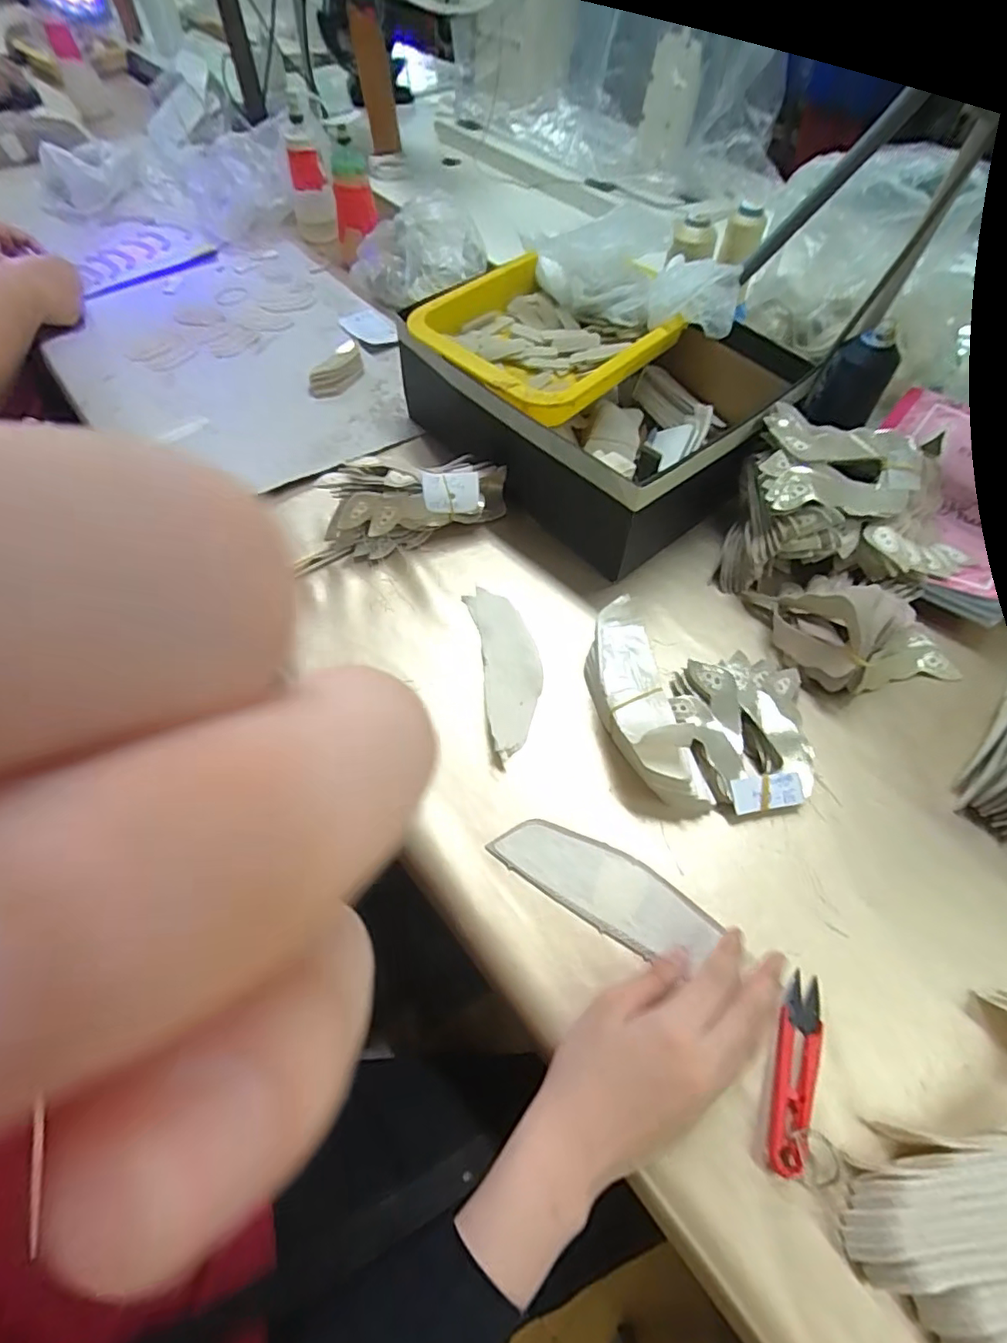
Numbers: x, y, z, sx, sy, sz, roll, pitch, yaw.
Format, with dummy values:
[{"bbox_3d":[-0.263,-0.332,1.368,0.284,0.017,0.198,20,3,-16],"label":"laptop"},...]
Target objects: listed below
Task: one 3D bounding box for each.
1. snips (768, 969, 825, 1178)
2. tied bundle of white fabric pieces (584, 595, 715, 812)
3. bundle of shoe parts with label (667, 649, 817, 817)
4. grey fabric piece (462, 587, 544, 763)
[{"bbox_3d":[0.170,0.230,0.339,0.023,0.015,0.100,21,61,14],"label":"snips"},{"bbox_3d":[0.100,0.024,0.437,0.055,0.068,0.156,-14,59,-6],"label":"tied bundle of white fabric pieces"},{"bbox_3d":[0.181,0.045,0.443,0.092,0.033,0.118,0,58,2],"label":"bundle of shoe parts with label"},{"bbox_3d":[0.005,-0.007,0.483,0.051,0.019,0.156,-9,59,-4],"label":"grey fabric piece"}]

